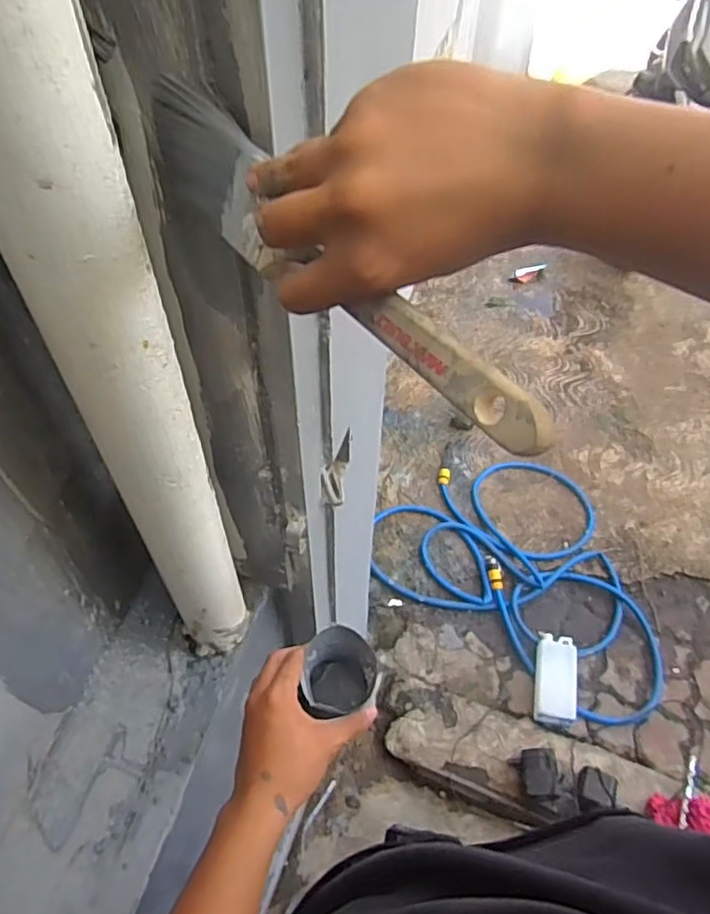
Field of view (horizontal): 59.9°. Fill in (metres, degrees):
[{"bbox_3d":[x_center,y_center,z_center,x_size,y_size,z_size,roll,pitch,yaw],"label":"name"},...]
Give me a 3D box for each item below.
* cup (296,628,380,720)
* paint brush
[{"bbox_3d":[-0.013,0.210,0.581,0.069,0.068,0.070,1,54,-1],"label":"cup"},{"bbox_3d":[-0.017,-0.098,0.284,0.032,0.052,0.287,-29,57,-21],"label":"paint brush"}]

